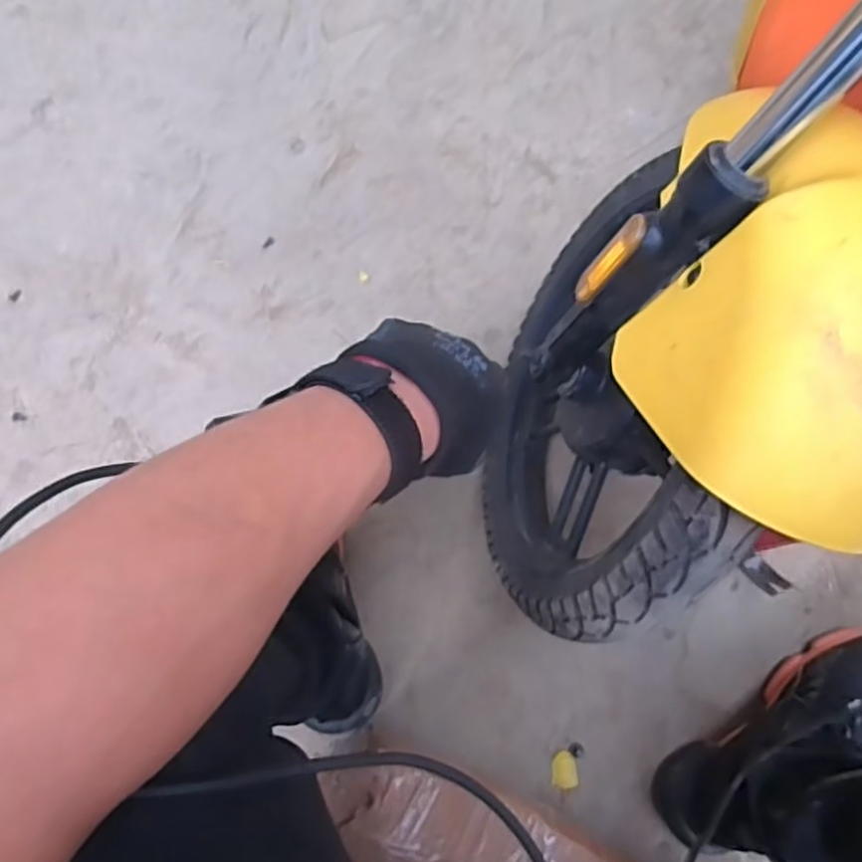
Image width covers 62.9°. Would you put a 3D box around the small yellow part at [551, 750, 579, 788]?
[{"bbox_3d":[0.129,0.326,0.678,0.025,0.004,0.033,-4,77,-1],"label":"small yellow part"}]

